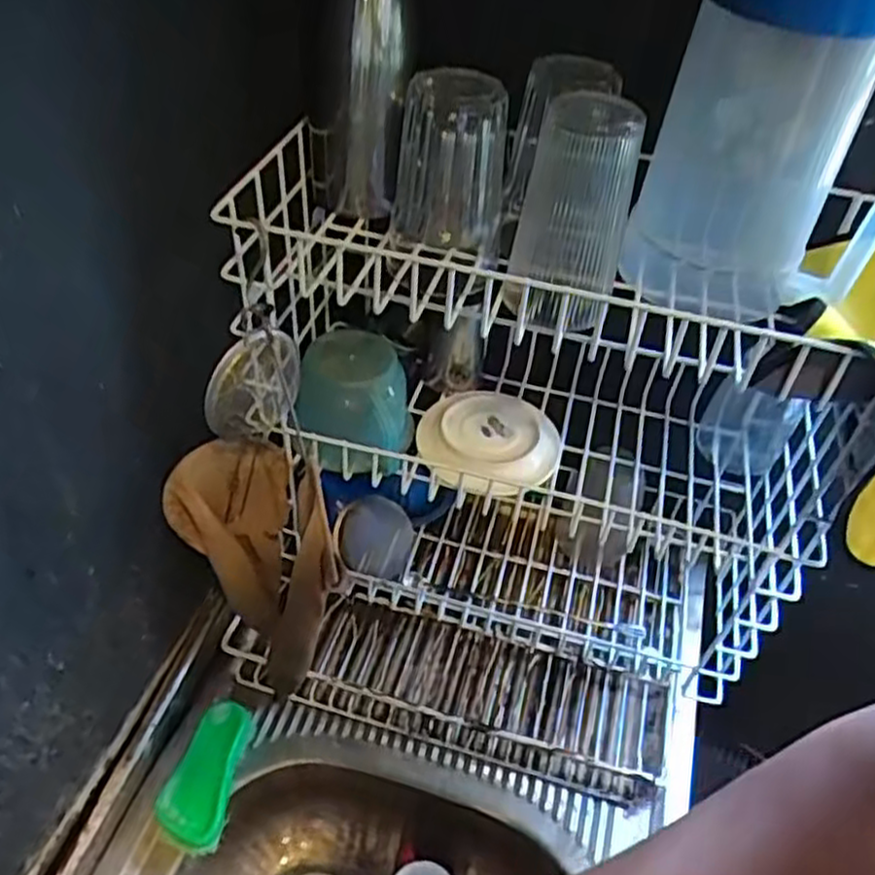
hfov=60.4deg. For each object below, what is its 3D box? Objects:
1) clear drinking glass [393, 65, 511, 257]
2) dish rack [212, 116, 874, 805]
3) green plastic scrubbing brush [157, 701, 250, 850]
[{"bbox_3d":[0.013,-0.195,0.543,0.068,0.128,0.069,2,47,-2],"label":"clear drinking glass"},{"bbox_3d":[0.075,0.040,0.670,0.488,0.461,0.314,13,48,8],"label":"dish rack"},{"bbox_3d":[-0.207,0.299,0.671,0.053,0.031,0.121,6,47,1],"label":"green plastic scrubbing brush"}]

